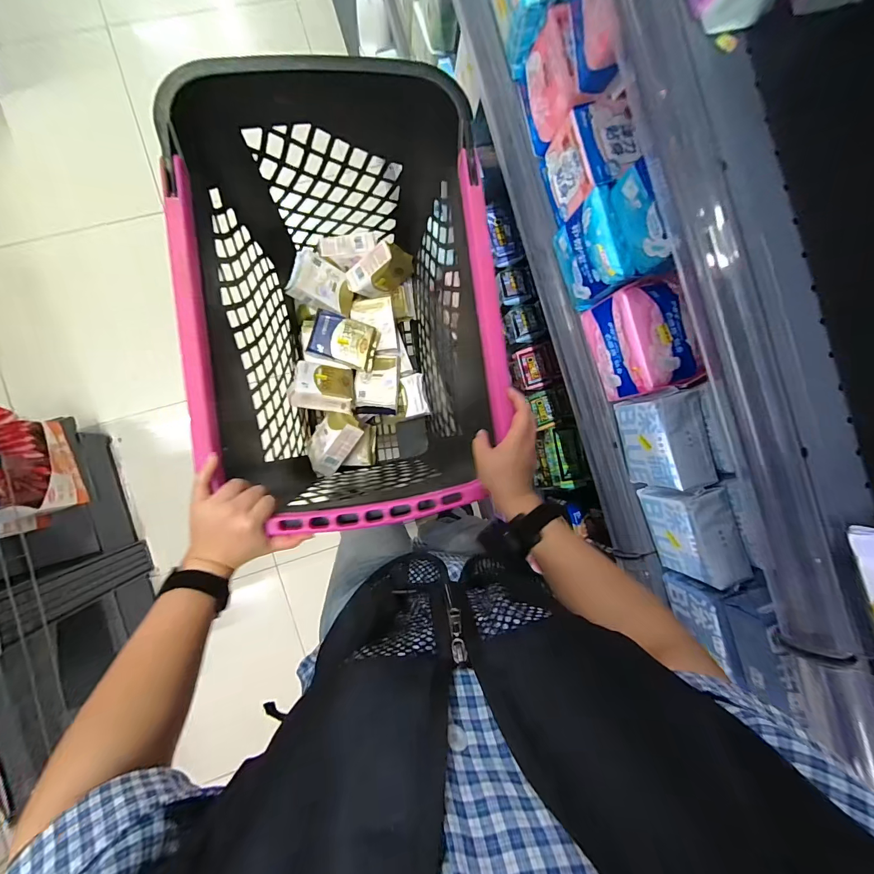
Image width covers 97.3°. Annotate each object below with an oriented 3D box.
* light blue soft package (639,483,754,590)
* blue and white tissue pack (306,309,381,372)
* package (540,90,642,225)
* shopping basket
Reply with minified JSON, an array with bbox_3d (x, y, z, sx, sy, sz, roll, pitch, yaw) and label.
[{"bbox_3d":[0.305,0.113,0.461,0.051,0.086,0.110,-17,91,-1],"label":"light blue soft package"},{"bbox_3d":[-0.183,-0.192,0.768,0.128,0.031,0.089,15,89,-17],"label":"blue and white tissue pack"},{"bbox_3d":[0.173,-0.314,0.442,0.058,0.095,0.086,-16,91,-1],"label":"package"},{"bbox_3d":[-0.125,-0.178,0.663,0.380,0.458,0.553,-6,91,-2],"label":"shopping basket"}]

